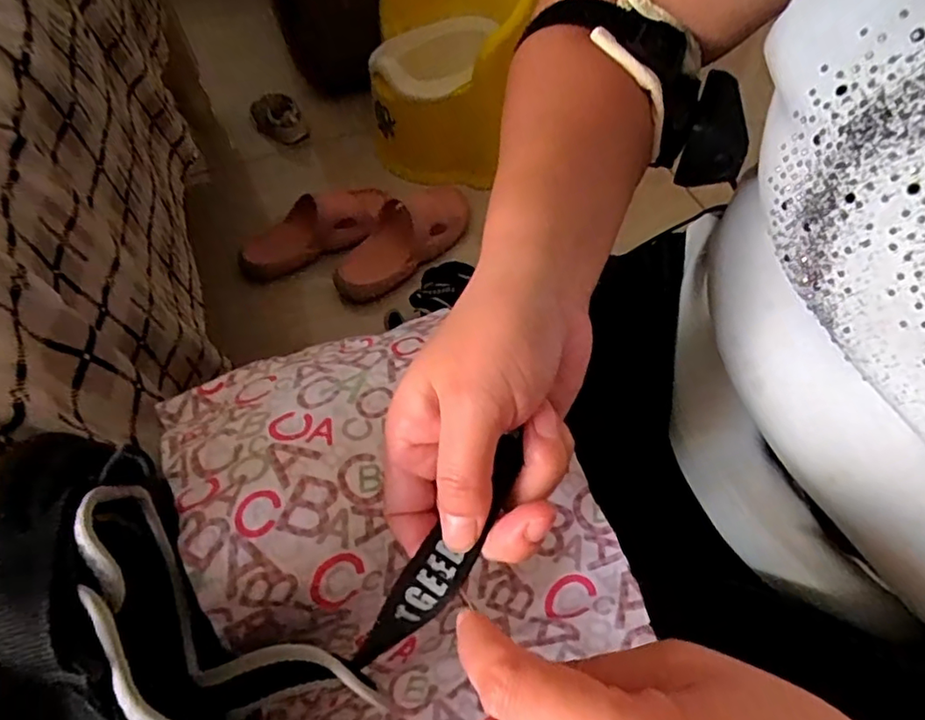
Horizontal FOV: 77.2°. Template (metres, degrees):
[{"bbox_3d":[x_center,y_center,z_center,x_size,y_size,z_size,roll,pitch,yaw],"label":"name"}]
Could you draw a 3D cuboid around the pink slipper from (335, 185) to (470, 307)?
[{"bbox_3d":[-0.094,-0.192,0.930,0.276,0.067,0.111,-36,60,-19],"label":"pink slipper"}]

